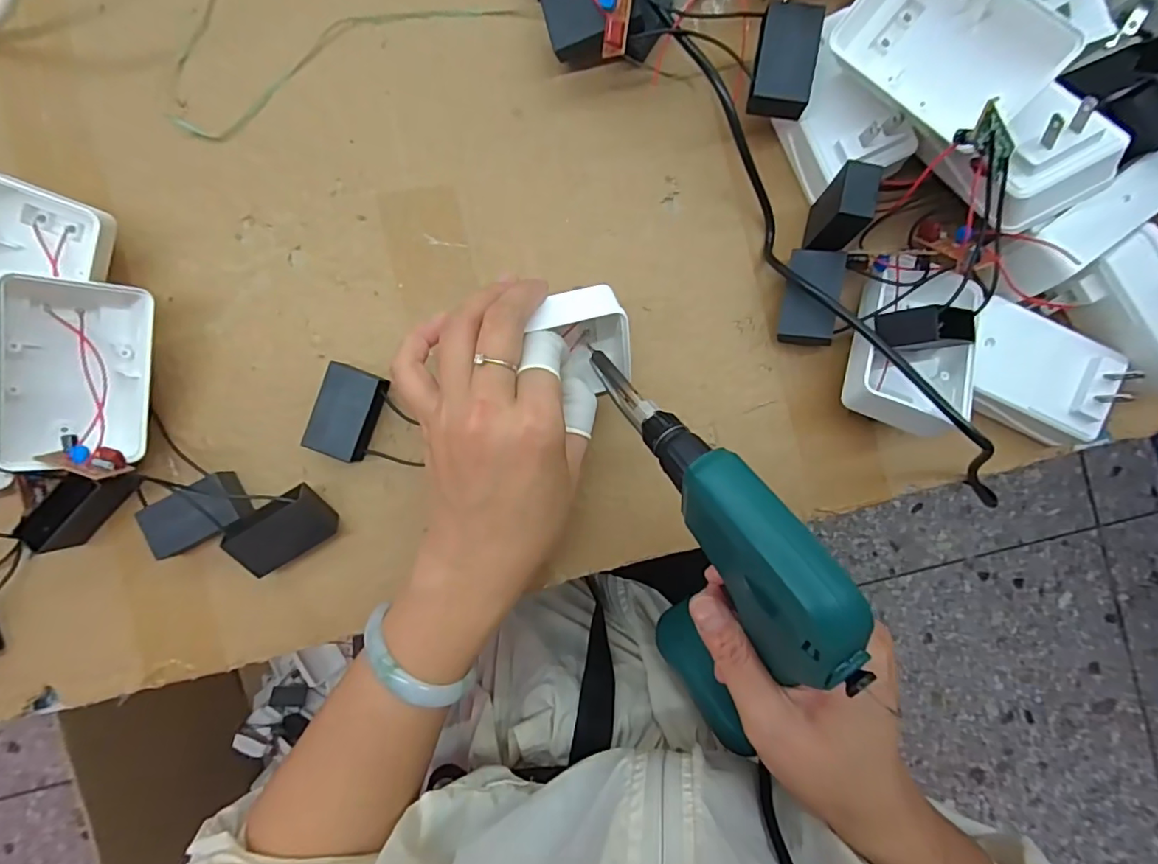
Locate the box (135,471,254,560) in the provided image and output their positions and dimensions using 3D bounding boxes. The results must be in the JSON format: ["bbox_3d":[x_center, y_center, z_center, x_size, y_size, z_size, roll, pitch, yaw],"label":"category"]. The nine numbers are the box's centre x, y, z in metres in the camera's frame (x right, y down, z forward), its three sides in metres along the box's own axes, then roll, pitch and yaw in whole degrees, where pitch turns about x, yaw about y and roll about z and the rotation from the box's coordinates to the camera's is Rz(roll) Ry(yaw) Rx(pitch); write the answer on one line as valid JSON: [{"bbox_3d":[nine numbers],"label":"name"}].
[{"bbox_3d":[-0.205,0.045,0.297,0.049,0.021,0.030,-29,90,-2],"label":"box"}]

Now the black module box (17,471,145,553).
[{"bbox_3d":[-0.265,0.039,0.292,0.020,0.027,0.049,43,88,-1],"label":"black module box"}]

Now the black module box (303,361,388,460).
[{"bbox_3d":[-0.125,-0.010,0.302,0.032,0.019,0.048,21,89,-1],"label":"black module box"}]

